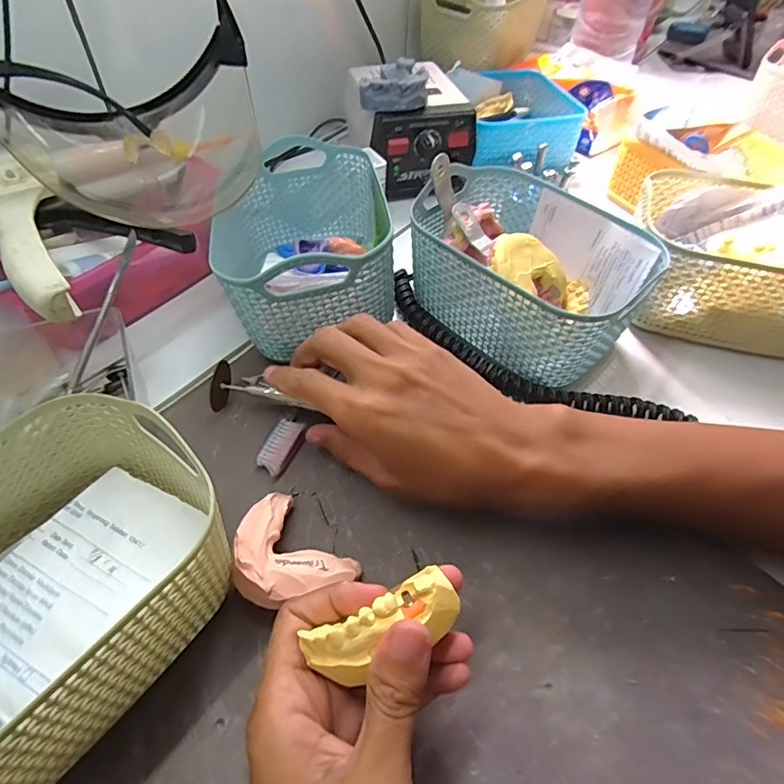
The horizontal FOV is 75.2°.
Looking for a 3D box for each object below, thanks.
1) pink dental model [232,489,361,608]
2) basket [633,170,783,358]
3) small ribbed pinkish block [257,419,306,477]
[{"bbox_3d":[-0.056,0.087,0.265,0.062,0.031,0.050,35,58,22],"label":"pink dental model"},{"bbox_3d":[0.266,-0.098,0.403,0.144,0.083,0.117,14,52,7],"label":"basket"},{"bbox_3d":[-0.070,0.034,0.321,0.017,0.008,0.039,19,53,11],"label":"small ribbed pinkish block"}]

